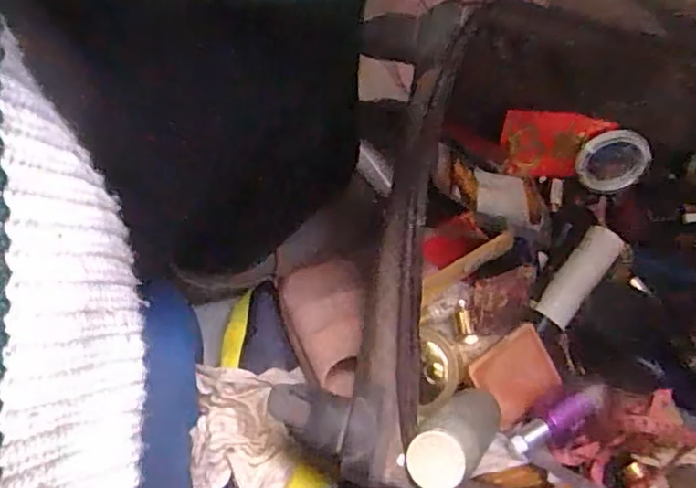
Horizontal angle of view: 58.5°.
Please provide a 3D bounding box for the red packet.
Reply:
[{"bbox_3d":[0.204,-0.099,0.632,0.101,0.079,0.008,1,47,-1],"label":"red packet"}]

